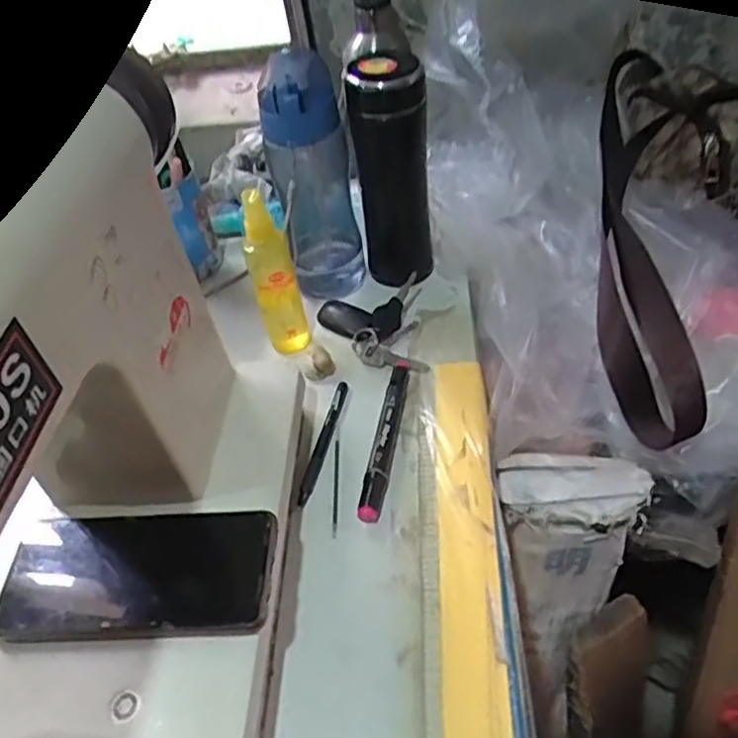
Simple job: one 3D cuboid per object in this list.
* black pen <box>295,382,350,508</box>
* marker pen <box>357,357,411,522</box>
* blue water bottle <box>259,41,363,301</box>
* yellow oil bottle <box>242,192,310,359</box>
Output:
[{"bbox_3d":[-0.037,0.058,0.551,0.011,0.005,0.119,8,49,14],"label":"black pen"},{"bbox_3d":[0.016,0.050,0.544,0.016,0.015,0.158,5,49,12],"label":"marker pen"},{"bbox_3d":[-0.051,-0.167,0.620,0.067,0.212,0.064,-9,46,1],"label":"blue water bottle"},{"bbox_3d":[-0.082,-0.078,0.587,0.037,0.153,0.033,-17,45,-5],"label":"yellow oil bottle"}]

